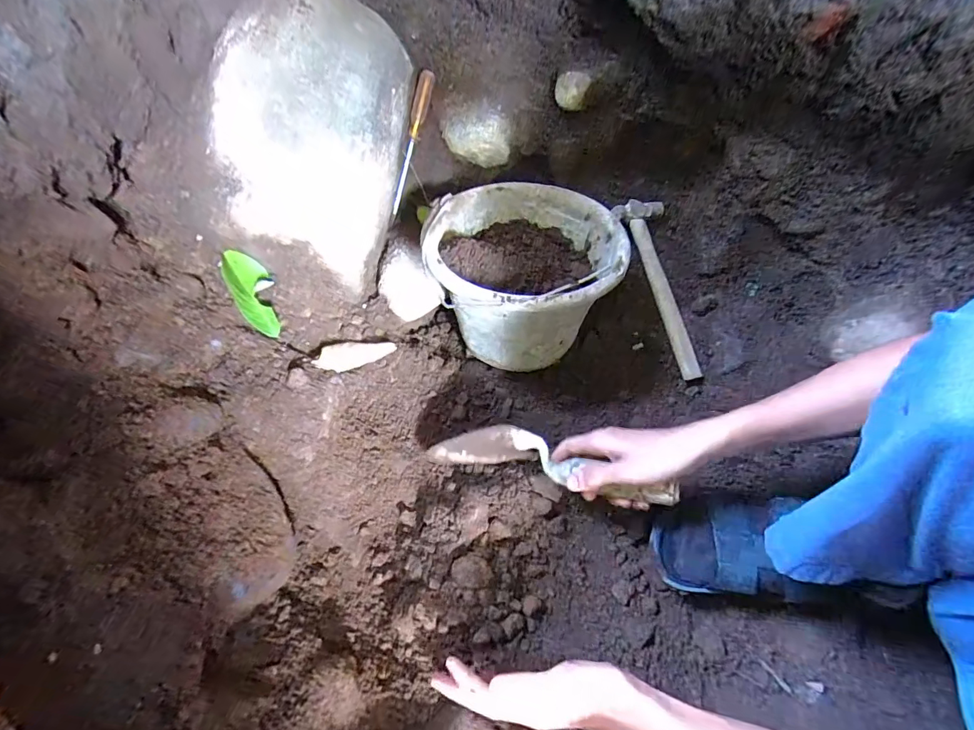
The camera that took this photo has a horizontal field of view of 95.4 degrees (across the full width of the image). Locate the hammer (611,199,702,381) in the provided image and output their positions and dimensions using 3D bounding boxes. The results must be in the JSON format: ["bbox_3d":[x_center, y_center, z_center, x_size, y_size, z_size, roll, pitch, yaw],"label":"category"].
[{"bbox_3d":[0.242,-0.106,0.602,0.067,0.034,0.253,-14,81,-6],"label":"hammer"}]

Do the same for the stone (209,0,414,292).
[{"bbox_3d":[-0.232,-0.283,0.591,0.222,0.358,0.140,12,22,-1],"label":"stone"}]

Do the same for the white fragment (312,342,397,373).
[{"bbox_3d":[-0.167,-0.014,0.565,0.098,0.017,0.031,-11,62,-24],"label":"white fragment"}]

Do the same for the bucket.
[{"bbox_3d":[0.045,-0.122,0.593,0.224,0.189,0.229,0,63,0],"label":"bucket"}]

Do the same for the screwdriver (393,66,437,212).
[{"bbox_3d":[-0.106,-0.312,0.629,0.019,0.016,0.191,20,104,10],"label":"screwdriver"}]

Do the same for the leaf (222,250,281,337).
[{"bbox_3d":[-0.302,-0.093,0.567,0.052,0.028,0.129,-17,81,-40],"label":"leaf"}]

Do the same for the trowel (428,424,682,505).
[{"bbox_3d":[0.067,0.109,0.499,0.273,0.075,0.049,8,62,25],"label":"trowel"}]

